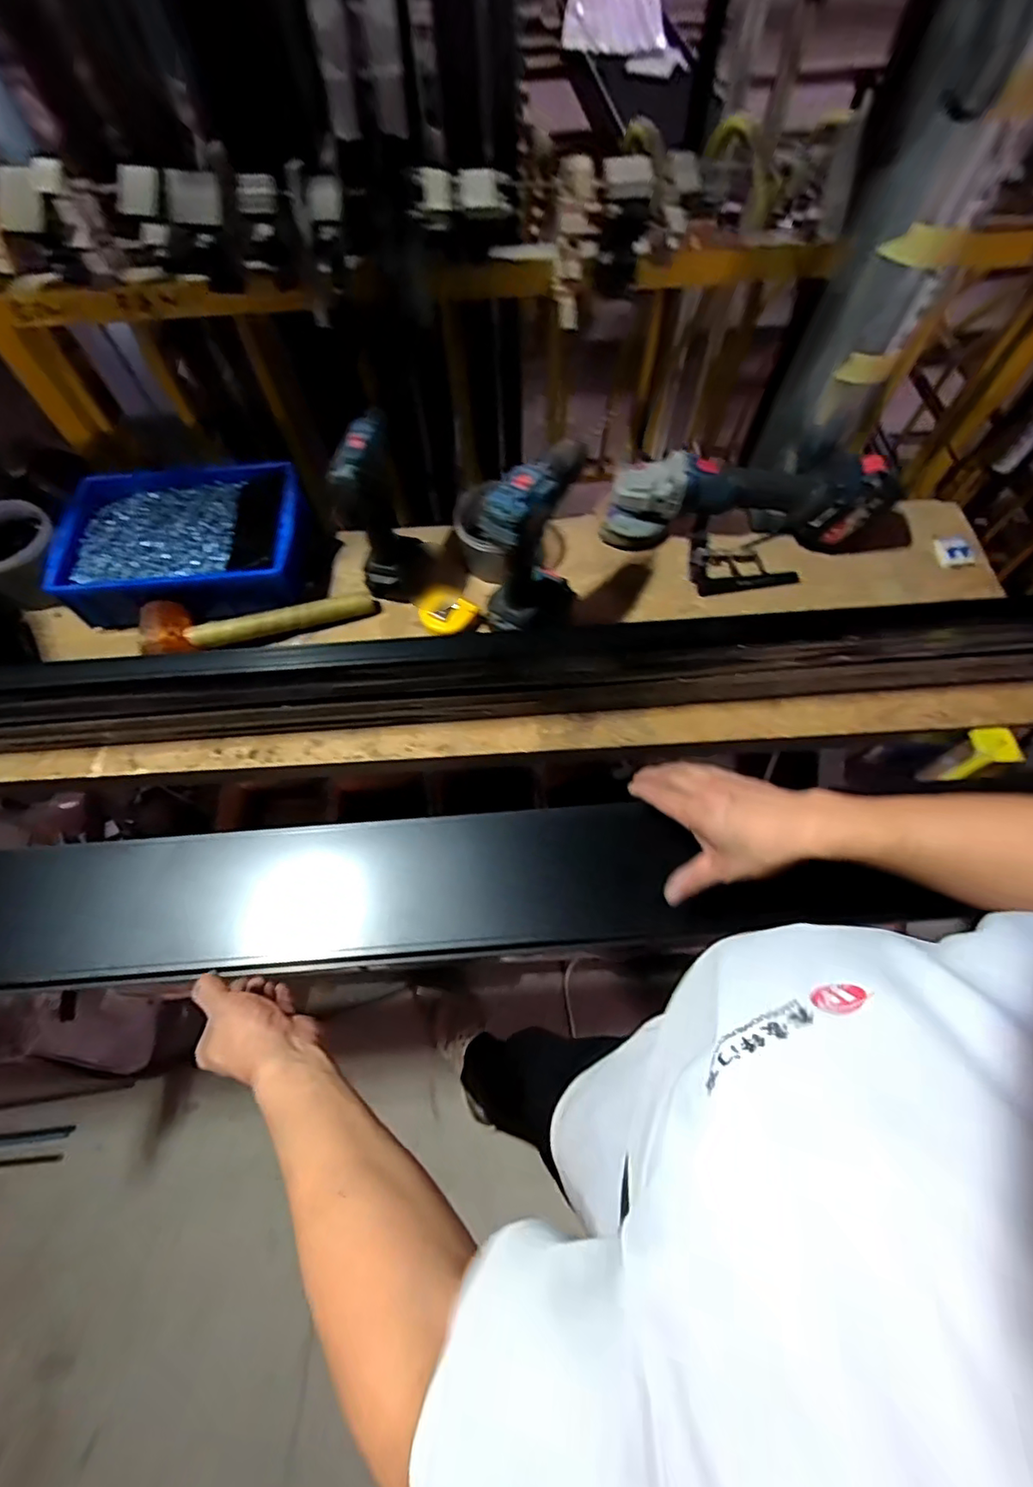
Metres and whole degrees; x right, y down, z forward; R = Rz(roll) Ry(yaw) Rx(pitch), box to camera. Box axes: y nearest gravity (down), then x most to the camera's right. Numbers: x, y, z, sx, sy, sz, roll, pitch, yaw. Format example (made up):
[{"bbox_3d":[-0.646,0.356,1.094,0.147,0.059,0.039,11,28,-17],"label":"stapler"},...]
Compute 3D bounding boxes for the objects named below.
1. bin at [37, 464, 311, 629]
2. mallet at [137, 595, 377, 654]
[{"bbox_3d":[-0.439,-0.271,0.765,0.301,0.074,0.206,-3,65,-2],"label":"bin"},{"bbox_3d":[-0.327,-0.154,0.727,0.284,0.050,0.085,-10,66,-5],"label":"mallet"}]

